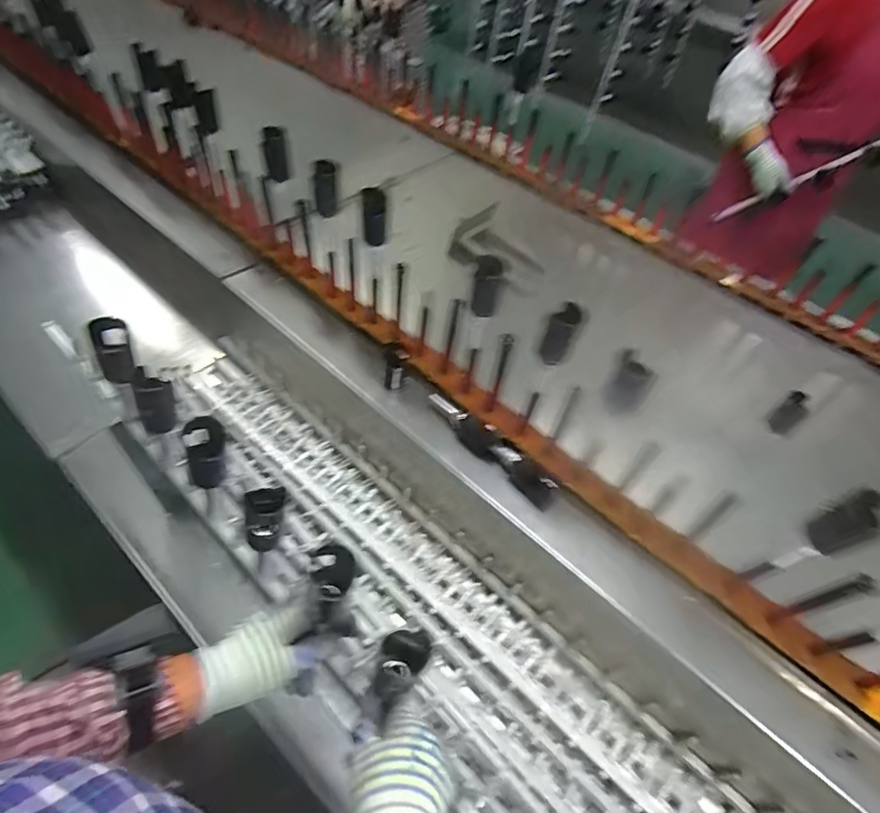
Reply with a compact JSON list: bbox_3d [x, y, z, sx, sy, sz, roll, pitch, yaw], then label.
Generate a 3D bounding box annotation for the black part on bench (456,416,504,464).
[{"bbox_3d":[0.058,0.049,0.741,0.024,0.040,0.076,-31,58,-30],"label":"black part on bench"}]

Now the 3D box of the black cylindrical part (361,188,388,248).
[{"bbox_3d":[-0.091,-0.269,0.705,0.032,0.036,0.080,-5,77,-12],"label":"black cylindrical part"}]

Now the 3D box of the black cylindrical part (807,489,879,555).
[{"bbox_3d":[0.378,0.108,0.464,0.037,0.063,0.035,-22,54,-25],"label":"black cylindrical part"}]

